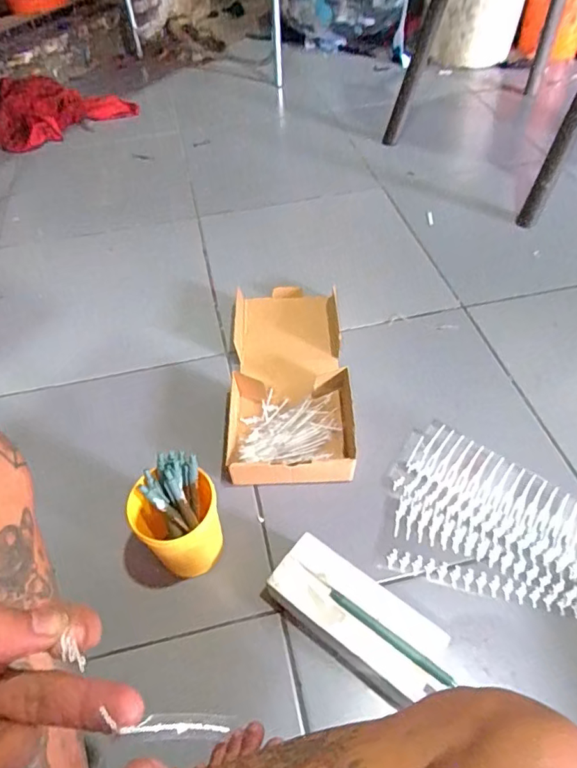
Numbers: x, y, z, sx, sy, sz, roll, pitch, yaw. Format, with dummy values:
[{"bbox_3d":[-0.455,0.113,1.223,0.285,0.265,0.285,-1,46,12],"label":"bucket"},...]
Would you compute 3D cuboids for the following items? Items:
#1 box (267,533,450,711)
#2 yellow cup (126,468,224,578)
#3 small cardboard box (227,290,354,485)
[{"bbox_3d":[0.070,0.250,0.543,0.184,0.052,0.088,31,58,25],"label":"box"},{"bbox_3d":[-0.116,0.159,0.560,0.090,0.127,0.080,-13,51,-7],"label":"yellow cup"},{"bbox_3d":[0.001,-0.022,0.765,0.164,0.050,0.363,-3,52,1],"label":"small cardboard box"}]

